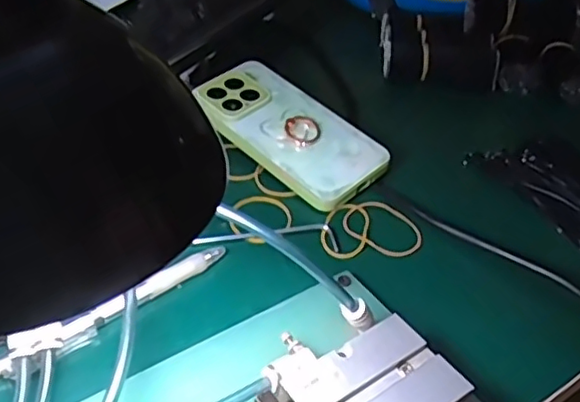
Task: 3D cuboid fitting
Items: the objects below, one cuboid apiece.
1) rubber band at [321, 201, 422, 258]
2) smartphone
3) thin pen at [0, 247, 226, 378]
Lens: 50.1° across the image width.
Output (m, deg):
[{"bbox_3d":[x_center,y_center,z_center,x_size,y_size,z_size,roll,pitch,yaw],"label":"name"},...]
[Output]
[{"bbox_3d":[0.053,0.018,0.413,0.066,0.004,0.051,0,41,-7],"label":"rubber band"},{"bbox_3d":[-0.002,-0.056,0.467,0.075,0.012,0.152,-35,60,-29],"label":"smartphone"},{"bbox_3d":[-0.096,0.061,0.343,0.146,0.009,0.014,-29,51,-33],"label":"thin pen"}]

